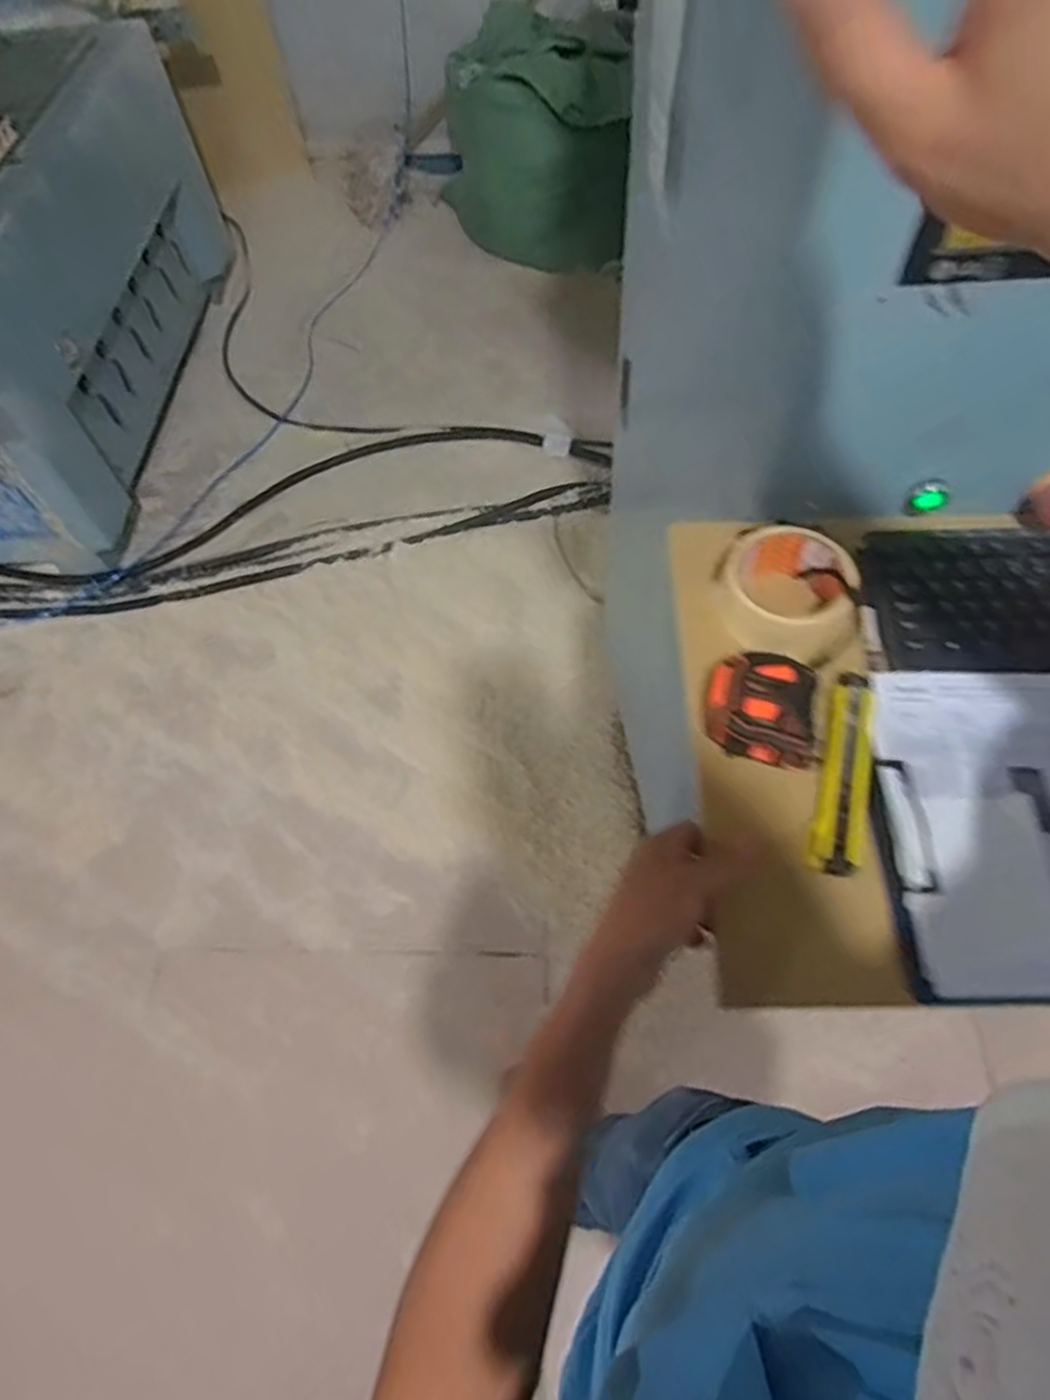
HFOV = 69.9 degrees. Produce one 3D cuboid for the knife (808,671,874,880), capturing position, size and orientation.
[{"bbox_3d":[0.228,0.047,0.530,0.036,0.012,0.154,13,61,12],"label":"knife"}]

